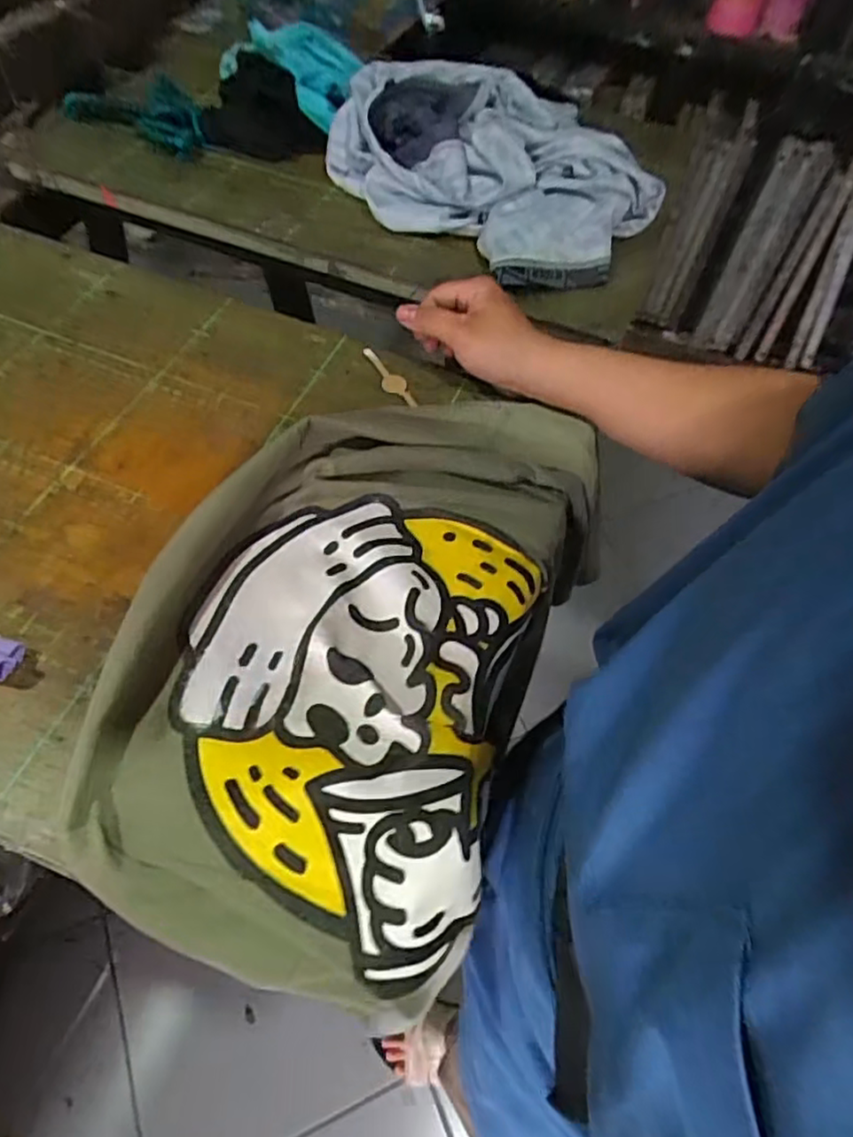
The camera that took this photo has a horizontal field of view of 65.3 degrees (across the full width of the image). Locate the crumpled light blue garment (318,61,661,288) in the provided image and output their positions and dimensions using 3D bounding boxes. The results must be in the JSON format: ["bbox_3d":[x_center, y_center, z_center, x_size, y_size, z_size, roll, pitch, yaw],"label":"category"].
[{"bbox_3d":[0.055,-0.376,0.609,0.261,0.062,0.278,1,57,-2],"label":"crumpled light blue garment"}]

